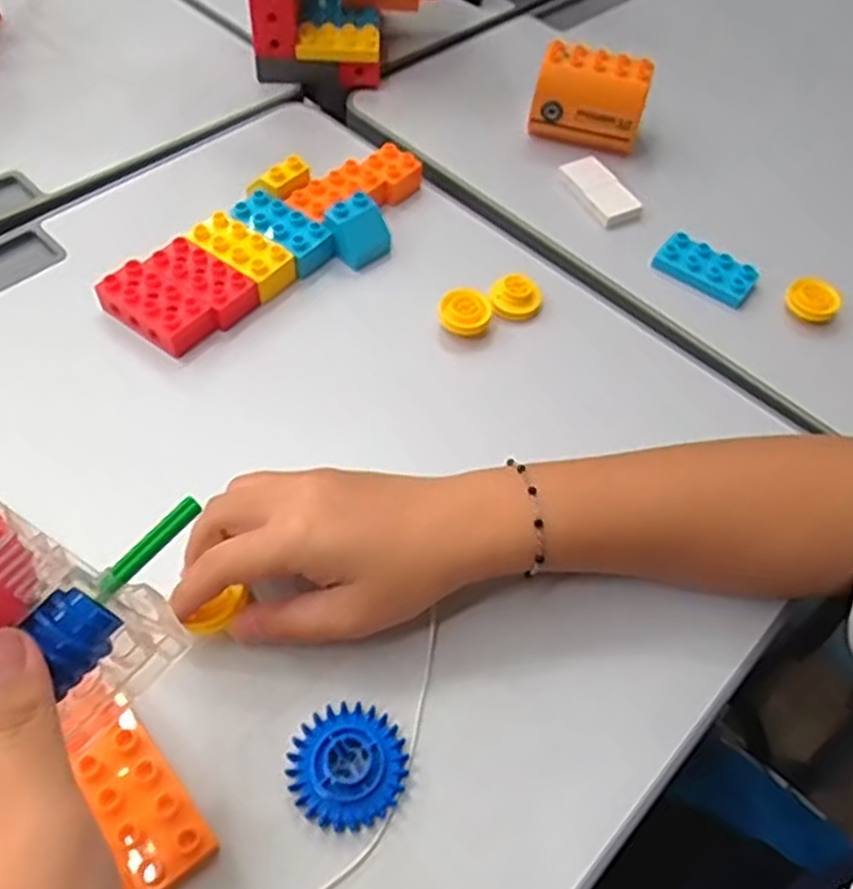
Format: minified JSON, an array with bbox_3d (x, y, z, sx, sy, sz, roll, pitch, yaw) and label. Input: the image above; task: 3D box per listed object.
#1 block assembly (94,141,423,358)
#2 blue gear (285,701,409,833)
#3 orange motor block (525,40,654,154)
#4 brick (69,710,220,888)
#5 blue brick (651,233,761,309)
[{"bbox_3d":[-0.093,-0.135,0.500,0.224,0.032,0.077,-33,63,-25],"label":"block assembly"},{"bbox_3d":[-0.033,0.132,0.321,0.047,0.008,0.046,2,55,-3],"label":"blue gear"},{"bbox_3d":[0.122,-0.257,0.581,0.081,0.057,0.041,18,55,8],"label":"orange motor block"},{"bbox_3d":[-0.114,0.142,0.310,0.031,0.012,0.067,-34,64,-25],"label":"brick"},{"bbox_3d":[0.189,-0.119,0.526,0.065,0.017,0.028,34,59,18],"label":"blue brick"}]

